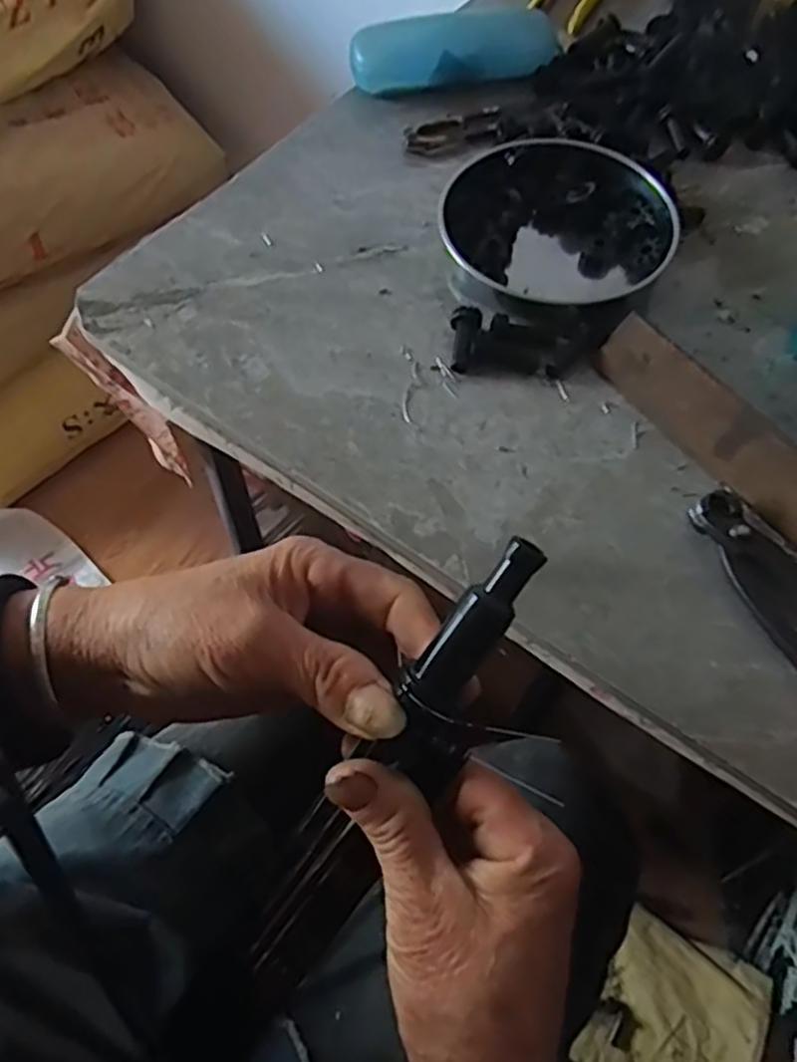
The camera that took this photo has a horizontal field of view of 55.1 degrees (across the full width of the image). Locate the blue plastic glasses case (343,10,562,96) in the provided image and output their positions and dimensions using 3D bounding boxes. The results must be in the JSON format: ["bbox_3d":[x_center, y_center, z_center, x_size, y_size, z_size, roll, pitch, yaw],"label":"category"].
[{"bbox_3d":[0.042,-0.346,0.554,0.150,0.032,0.046,-9,62,-7],"label":"blue plastic glasses case"}]

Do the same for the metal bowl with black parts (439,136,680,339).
[{"bbox_3d":[0.095,-0.181,0.468,0.132,0.027,0.144,1,61,-1],"label":"metal bowl with black parts"}]

